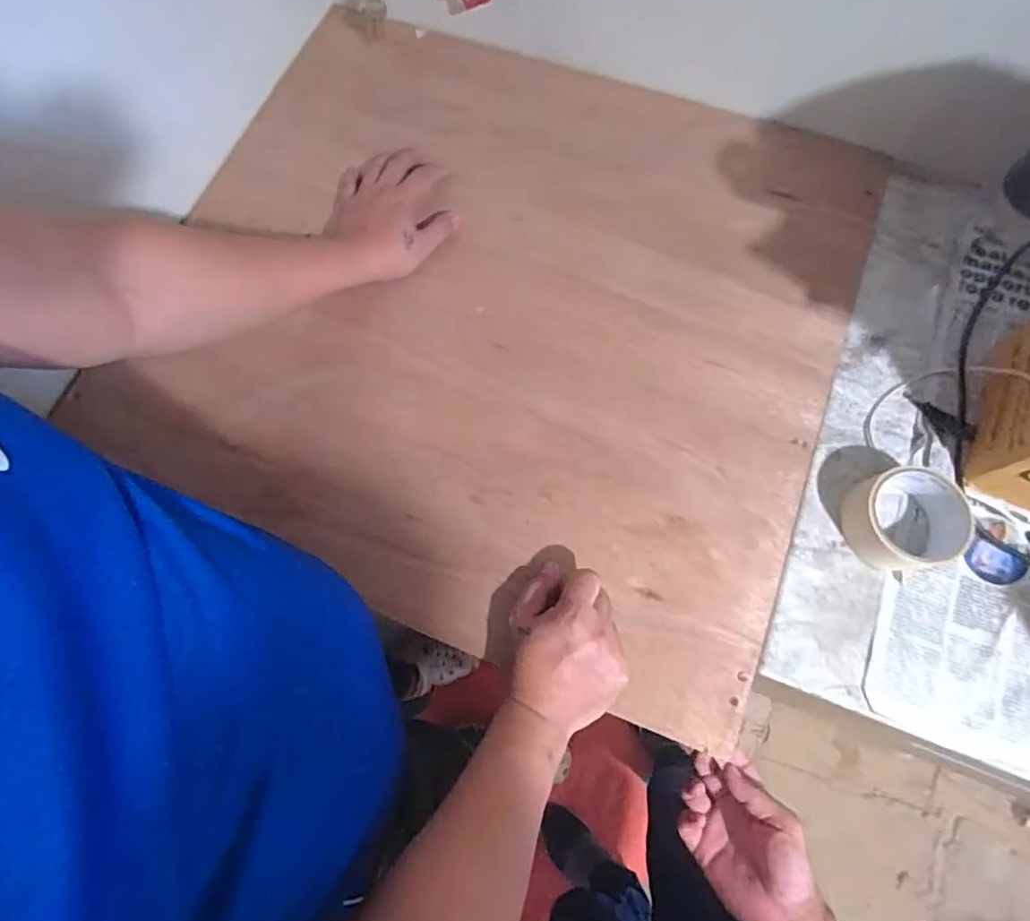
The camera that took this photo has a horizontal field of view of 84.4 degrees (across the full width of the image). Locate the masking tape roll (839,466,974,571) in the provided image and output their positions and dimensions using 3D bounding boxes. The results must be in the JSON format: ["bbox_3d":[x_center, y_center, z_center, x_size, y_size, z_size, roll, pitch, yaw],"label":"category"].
[{"bbox_3d":[0.347,0.051,0.504,0.084,0.044,0.083,0,75,2],"label":"masking tape roll"}]

